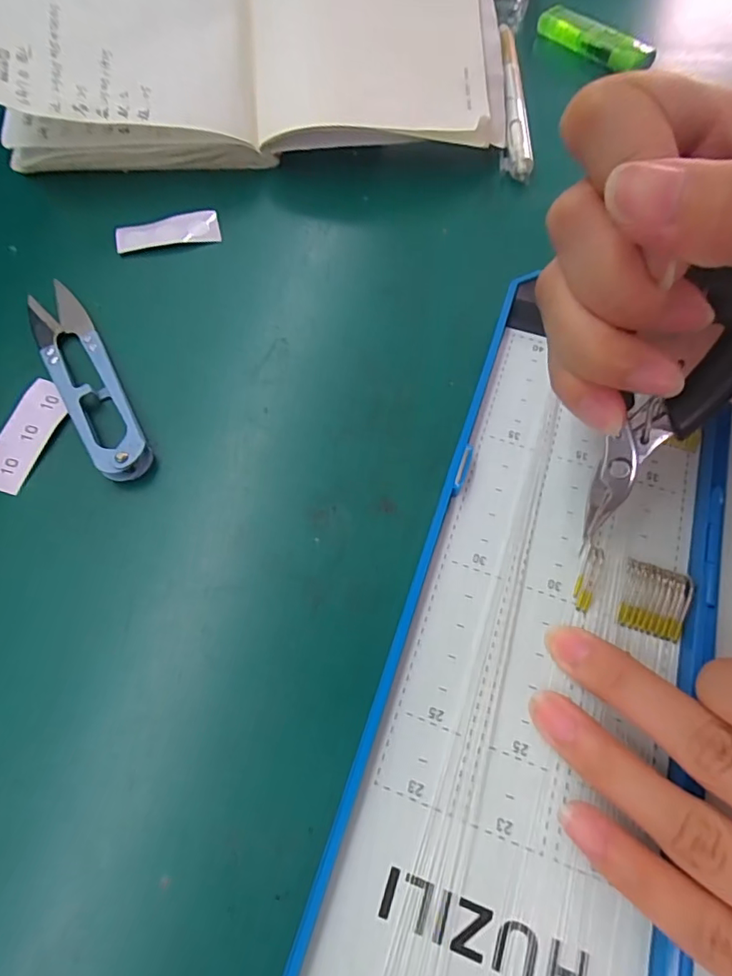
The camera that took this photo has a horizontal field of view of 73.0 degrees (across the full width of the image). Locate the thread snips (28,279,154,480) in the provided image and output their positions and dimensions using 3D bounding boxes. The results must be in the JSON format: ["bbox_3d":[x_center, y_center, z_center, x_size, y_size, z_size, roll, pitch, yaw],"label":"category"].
[{"bbox_3d":[-0.110,-0.045,0.193,0.022,0.008,0.102,-29,71,-15],"label":"thread snips"}]

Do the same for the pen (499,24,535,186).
[{"bbox_3d":[0.079,-0.215,0.269,0.014,0.012,0.131,4,66,-1],"label":"pen"}]

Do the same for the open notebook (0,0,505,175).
[{"bbox_3d":[-0.055,-0.226,0.244,0.242,0.032,0.131,-6,84,-7],"label":"open notebook"}]

